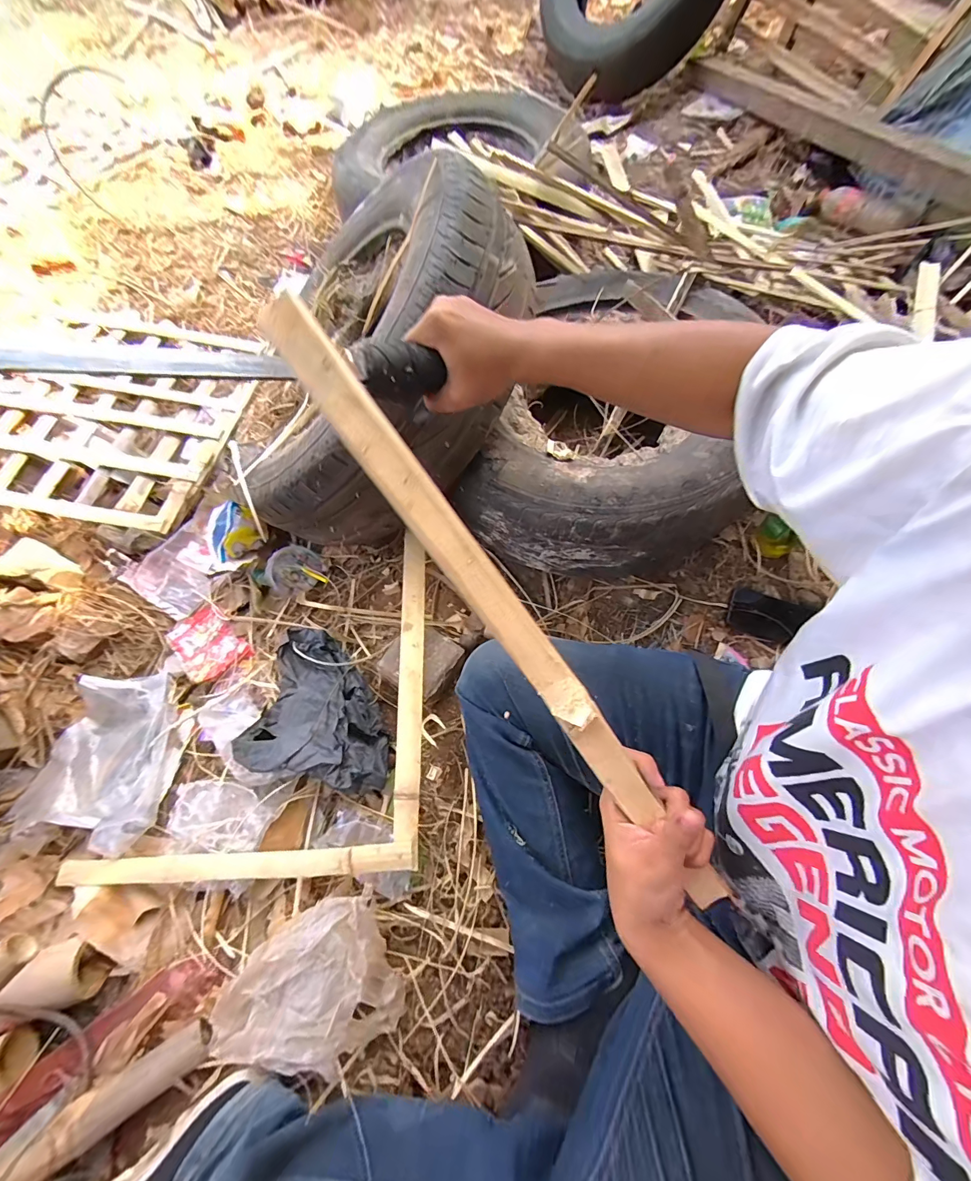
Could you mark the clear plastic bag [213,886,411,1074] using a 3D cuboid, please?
[{"bbox_3d":[-0.217,0.474,0.490,0.207,0.033,0.150,-21,64,-5],"label":"clear plastic bag"}]

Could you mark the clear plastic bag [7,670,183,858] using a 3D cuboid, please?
[{"bbox_3d":[-0.598,0.260,0.660,0.234,0.049,0.248,4,65,7],"label":"clear plastic bag"}]

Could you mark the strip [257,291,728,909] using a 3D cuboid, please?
[{"bbox_3d":[0.025,0.032,0.285,0.030,0.019,0.503,-39,99,-17],"label":"strip"}]

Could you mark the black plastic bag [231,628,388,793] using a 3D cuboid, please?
[{"bbox_3d":[-0.234,0.167,0.618,0.217,0.043,0.213,8,65,9],"label":"black plastic bag"}]

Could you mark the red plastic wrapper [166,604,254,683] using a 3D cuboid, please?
[{"bbox_3d":[-0.499,0.098,0.744,0.175,0.037,0.104,34,72,19],"label":"red plastic wrapper"}]

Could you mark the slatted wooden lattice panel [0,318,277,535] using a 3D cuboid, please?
[{"bbox_3d":[-0.809,-0.389,0.849,0.612,0.032,0.531,8,65,9],"label":"slatted wooden lattice panel"}]

